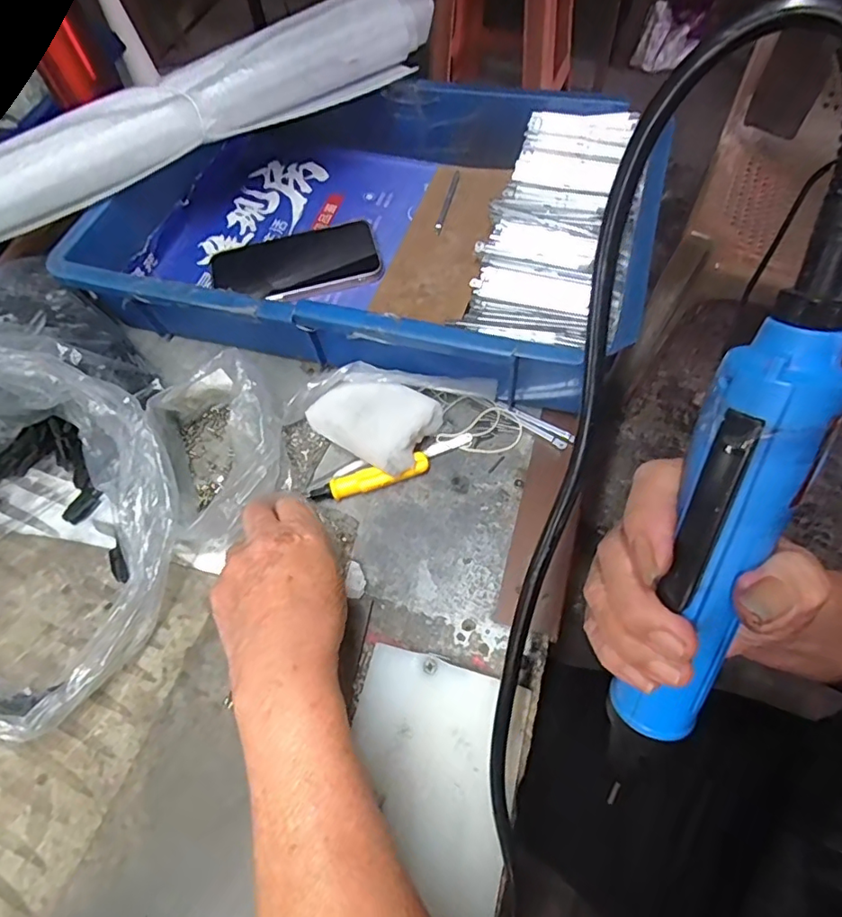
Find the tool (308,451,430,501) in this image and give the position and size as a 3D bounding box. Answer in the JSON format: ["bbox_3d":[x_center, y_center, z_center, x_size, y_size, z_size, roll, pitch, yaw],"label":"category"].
[{"bbox_3d":[-0.035,0.015,0.378,0.084,0.015,0.016,-15,61,-4],"label":"tool"}]

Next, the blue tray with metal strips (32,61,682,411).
[{"bbox_3d":[-0.042,-0.197,0.461,0.432,0.106,0.283,13,63,11],"label":"blue tray with metal strips"}]

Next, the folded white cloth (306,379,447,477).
[{"bbox_3d":[-0.031,-0.029,0.386,0.081,0.017,0.061,34,68,20],"label":"folded white cloth"}]

